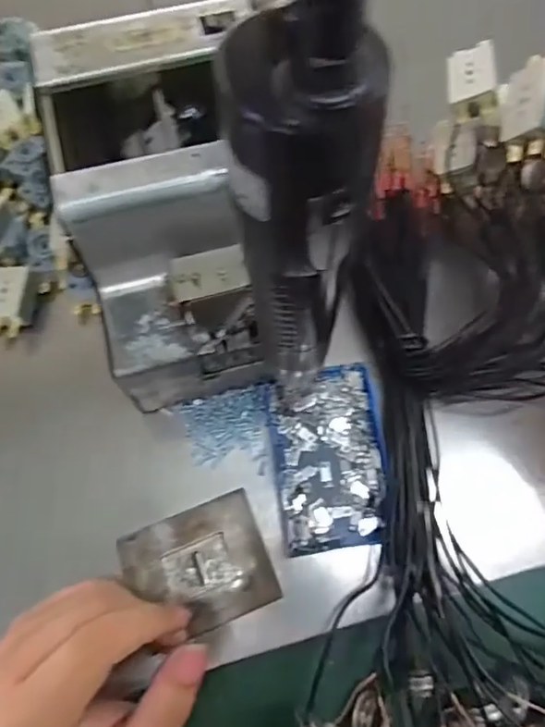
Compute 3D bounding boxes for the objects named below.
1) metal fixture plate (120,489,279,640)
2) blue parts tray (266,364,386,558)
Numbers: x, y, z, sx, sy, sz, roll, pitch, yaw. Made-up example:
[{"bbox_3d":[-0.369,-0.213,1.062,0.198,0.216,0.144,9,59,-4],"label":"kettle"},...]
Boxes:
[{"bbox_3d":[-0.041,0.116,0.306,0.077,0.013,0.064,-21,72,-8],"label":"metal fixture plate"},{"bbox_3d":[0.037,0.058,0.343,0.069,0.008,0.111,-7,71,-3],"label":"blue parts tray"}]

